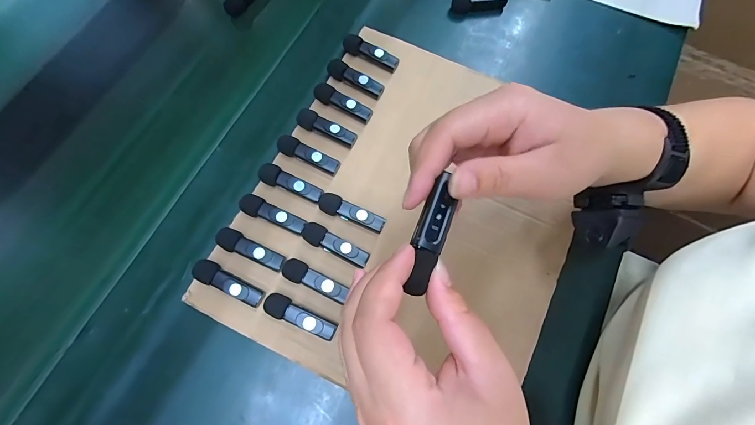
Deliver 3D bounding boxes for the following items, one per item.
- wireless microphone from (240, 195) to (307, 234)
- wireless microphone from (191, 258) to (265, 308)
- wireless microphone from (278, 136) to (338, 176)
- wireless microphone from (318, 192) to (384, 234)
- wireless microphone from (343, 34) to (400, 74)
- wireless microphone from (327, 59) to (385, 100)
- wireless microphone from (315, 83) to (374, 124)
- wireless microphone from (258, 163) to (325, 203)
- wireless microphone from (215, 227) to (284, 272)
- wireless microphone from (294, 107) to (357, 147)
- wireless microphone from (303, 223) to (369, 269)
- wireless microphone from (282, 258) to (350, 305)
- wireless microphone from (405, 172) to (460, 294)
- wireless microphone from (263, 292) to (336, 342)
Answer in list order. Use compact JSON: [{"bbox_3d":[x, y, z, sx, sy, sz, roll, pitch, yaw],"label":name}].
[{"bbox_3d":[-0.098,0.003,0.324,0.063,0.015,0.018,25,73,7],"label":"wireless microphone"},{"bbox_3d":[-0.129,0.062,0.304,0.065,0.016,0.019,23,73,7],"label":"wireless microphone"},{"bbox_3d":[-0.068,-0.056,0.344,0.063,0.020,0.016,24,73,7],"label":"wireless microphone"},{"bbox_3d":[-0.025,0.001,0.328,0.064,0.016,0.019,22,73,6],"label":"wireless microphone"},{"bbox_3d":[-0.007,-0.177,0.385,0.064,0.016,0.016,26,74,8],"label":"wireless microphone"},{"bbox_3d":[-0.024,-0.143,0.371,0.064,0.017,0.015,28,74,8],"label":"wireless microphone"},{"bbox_3d":[-0.036,-0.115,0.362,0.064,0.016,0.016,24,73,7],"label":"wireless microphone"},{"bbox_3d":[-0.083,-0.026,0.333,0.061,0.018,0.018,26,74,8],"label":"wireless microphone"},{"bbox_3d":[-0.114,0.034,0.314,0.064,0.016,0.018,23,73,7],"label":"wireless microphone"},{"bbox_3d":[-0.052,-0.085,0.354,0.063,0.018,0.016,24,73,7],"label":"wireless microphone"},{"bbox_3d":[-0.039,0.030,0.317,0.064,0.015,0.019,25,74,8],"label":"wireless microphone"},{"bbox_3d":[-0.055,0.061,0.308,0.060,0.015,0.018,25,73,7],"label":"wireless microphone"},{"bbox_3d":[0.028,0.010,0.175,0.017,0.006,0.062,16,74,5],"label":"wireless microphone"},{"bbox_3d":[-0.066,0.089,0.299,0.064,0.016,0.019,21,73,6],"label":"wireless microphone"}]

